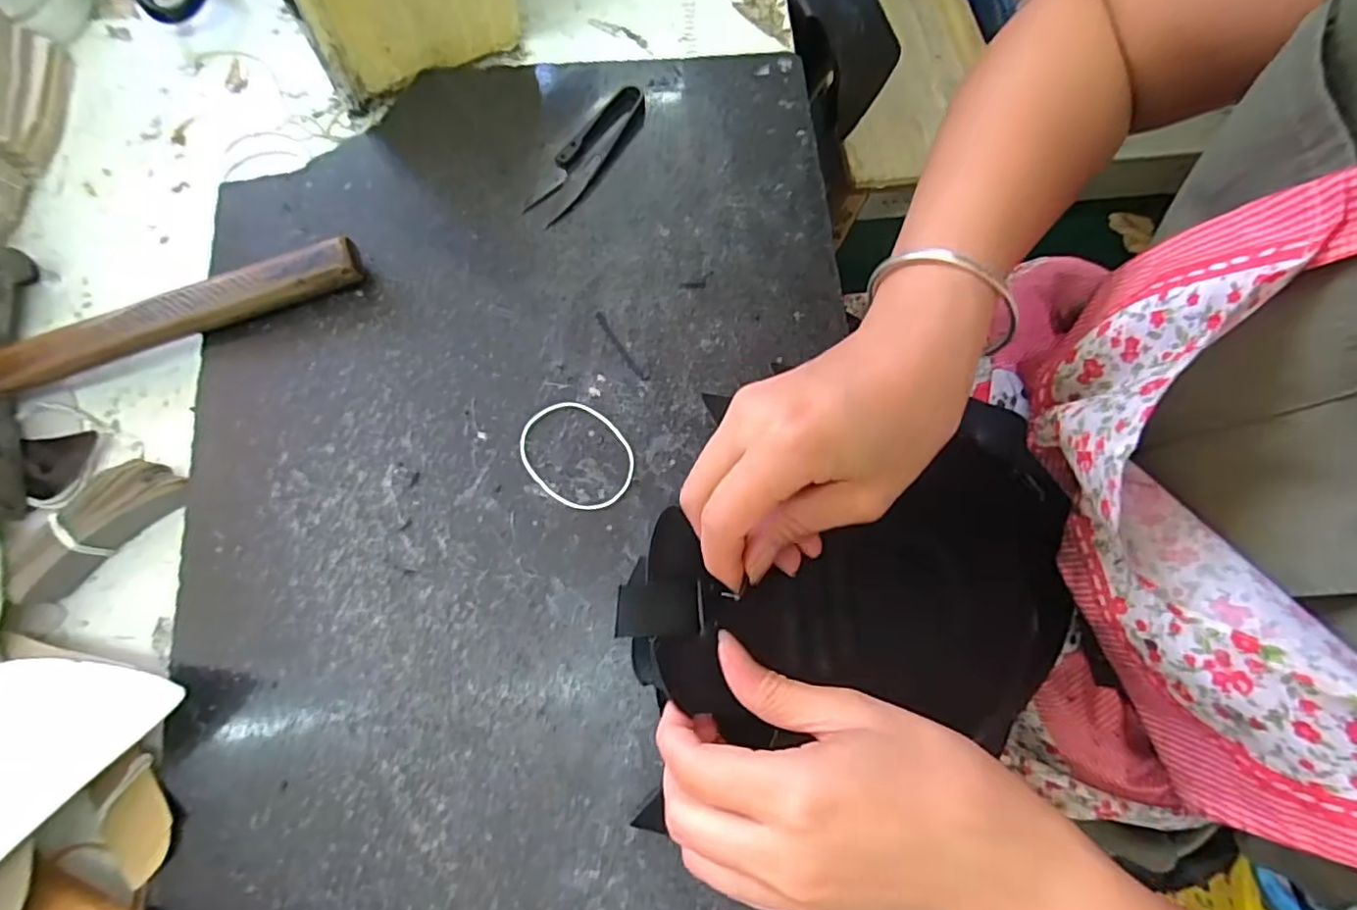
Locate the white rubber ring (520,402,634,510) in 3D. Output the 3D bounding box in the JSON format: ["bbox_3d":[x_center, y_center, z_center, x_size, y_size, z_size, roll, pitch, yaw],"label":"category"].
[{"bbox_3d":[-0.051,-0.001,0.326,0.061,0.004,0.049,41,78,9],"label":"white rubber ring"}]

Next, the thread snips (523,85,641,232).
[{"bbox_3d":[-0.051,-0.176,0.372,0.027,0.008,0.099,32,76,7],"label":"thread snips"}]

